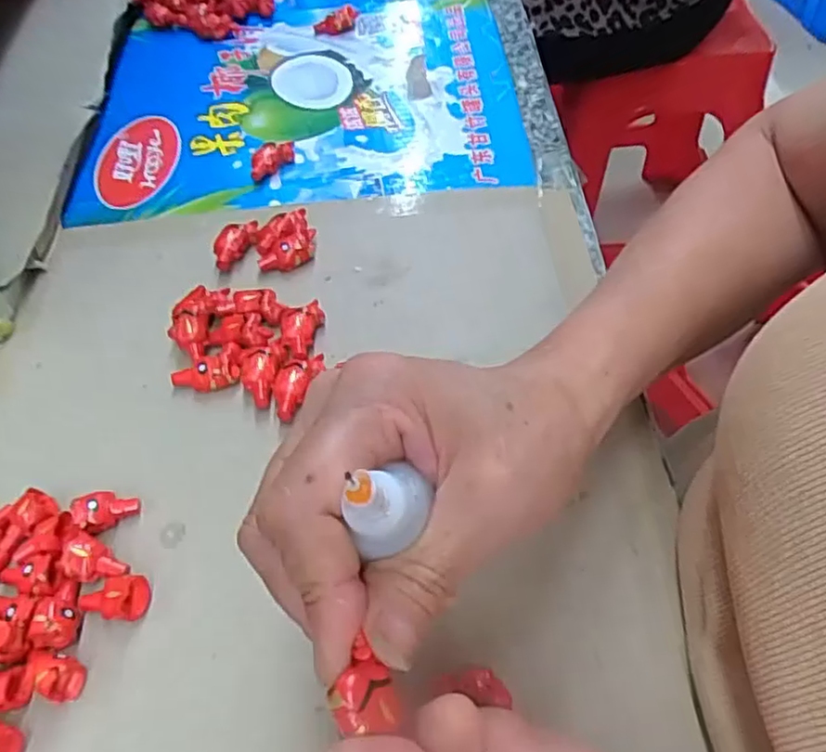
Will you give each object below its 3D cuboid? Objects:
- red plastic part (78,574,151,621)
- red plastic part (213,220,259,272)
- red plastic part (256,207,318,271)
[{"bbox_3d":[-0.118,0.087,0.263,0.026,0.014,0.016,1,54,3],"label":"red plastic part"},{"bbox_3d":[-0.102,-0.074,0.383,0.017,0.014,0.037,14,55,13],"label":"red plastic part"},{"bbox_3d":[-0.072,-0.076,0.380,0.032,0.016,0.032,-11,54,-6],"label":"red plastic part"}]

